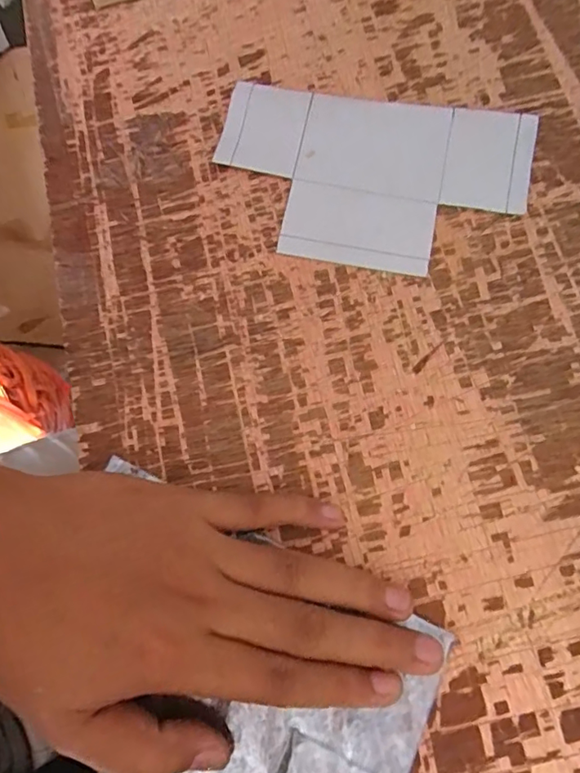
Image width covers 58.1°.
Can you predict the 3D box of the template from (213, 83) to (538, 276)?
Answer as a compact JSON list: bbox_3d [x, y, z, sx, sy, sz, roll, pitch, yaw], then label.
[{"bbox_3d":[0.043,-0.115,0.287,0.169,0.007,0.107,10,73,4],"label":"template"}]

